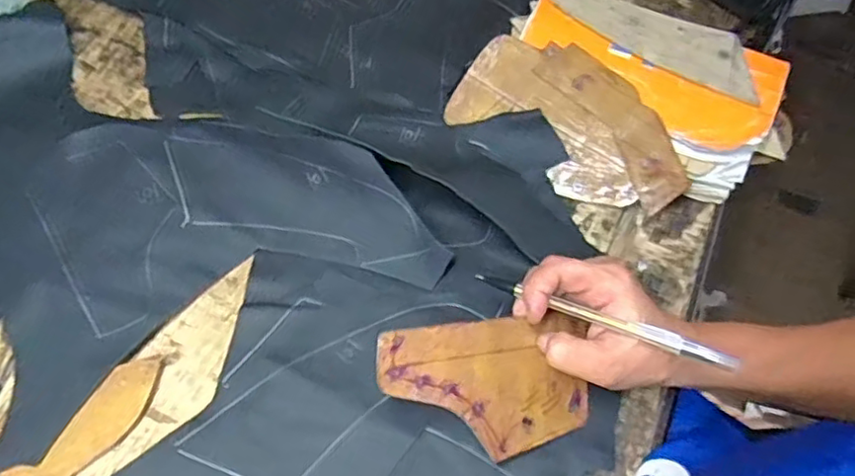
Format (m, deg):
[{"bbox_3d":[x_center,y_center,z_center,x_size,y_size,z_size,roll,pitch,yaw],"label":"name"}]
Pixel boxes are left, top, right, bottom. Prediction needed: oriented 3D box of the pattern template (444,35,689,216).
[{"bbox_3d":[0.112,-0.091,0.488,0.183,0.007,0.097,34,91,14],"label":"pattern template"}]

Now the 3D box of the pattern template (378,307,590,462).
[{"bbox_3d":[0.037,0.088,0.374,0.132,0.004,0.079,-4,85,-27],"label":"pattern template"}]

